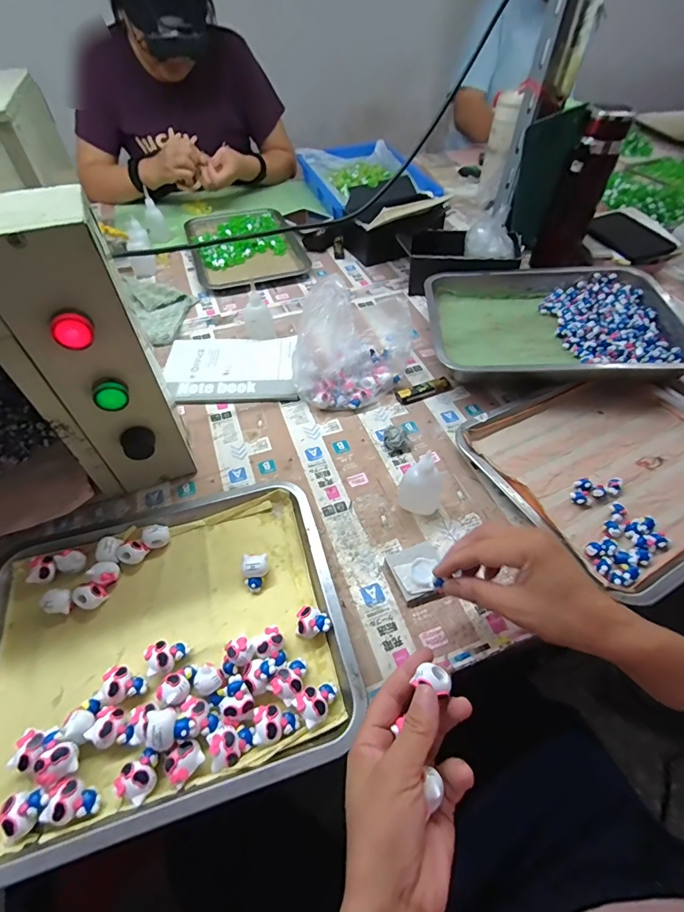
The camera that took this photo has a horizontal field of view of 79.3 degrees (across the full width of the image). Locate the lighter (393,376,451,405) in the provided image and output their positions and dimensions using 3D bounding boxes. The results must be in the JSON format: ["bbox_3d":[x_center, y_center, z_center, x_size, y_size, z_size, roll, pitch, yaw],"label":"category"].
[{"bbox_3d":[0.116,-0.093,0.581,0.082,0.014,0.020,-17,54,-14],"label":"lighter"}]

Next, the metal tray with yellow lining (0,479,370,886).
[{"bbox_3d":[-0.159,0.155,0.369,0.316,0.032,0.269,-13,53,-11],"label":"metal tray with yellow lining"}]

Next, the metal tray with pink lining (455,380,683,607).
[{"bbox_3d":[0.326,0.006,0.492,0.299,0.035,0.262,-23,56,-18],"label":"metal tray with pink lining"}]

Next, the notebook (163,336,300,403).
[{"bbox_3d":[-0.164,-0.131,0.610,0.188,0.008,0.138,-2,52,-3],"label":"notebook"}]

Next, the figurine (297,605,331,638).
[{"bbox_3d":[-0.025,0.148,0.365,0.028,0.023,0.025,2,52,0],"label":"figurine"}]

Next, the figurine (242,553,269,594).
[{"bbox_3d":[-0.083,0.113,0.402,0.023,0.025,0.033,-3,52,-4],"label":"figurine"}]

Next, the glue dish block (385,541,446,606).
[{"bbox_3d":[0.076,0.114,0.409,0.050,0.016,0.055,-14,54,-13],"label":"glue dish block"}]

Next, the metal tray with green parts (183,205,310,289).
[{"bbox_3d":[-0.206,-0.452,0.854,0.209,0.033,0.329,-15,54,-13],"label":"metal tray with green parts"}]

